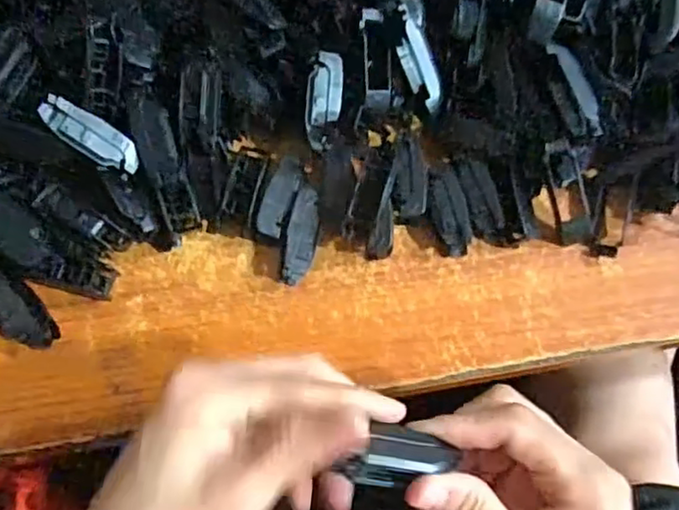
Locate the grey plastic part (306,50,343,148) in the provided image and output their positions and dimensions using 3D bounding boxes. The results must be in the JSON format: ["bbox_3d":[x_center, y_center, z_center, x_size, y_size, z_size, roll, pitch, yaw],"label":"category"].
[{"bbox_3d":[-0.008,-0.078,0.336,0.017,0.006,0.048,9,94,3],"label":"grey plastic part"}]

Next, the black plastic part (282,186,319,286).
[{"bbox_3d":[-0.019,-0.008,0.339,0.015,0.016,0.049,7,71,3],"label":"black plastic part"}]

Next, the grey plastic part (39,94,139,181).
[{"bbox_3d":[-0.116,-0.056,0.309,0.048,0.008,0.018,32,76,-26],"label":"grey plastic part"}]

